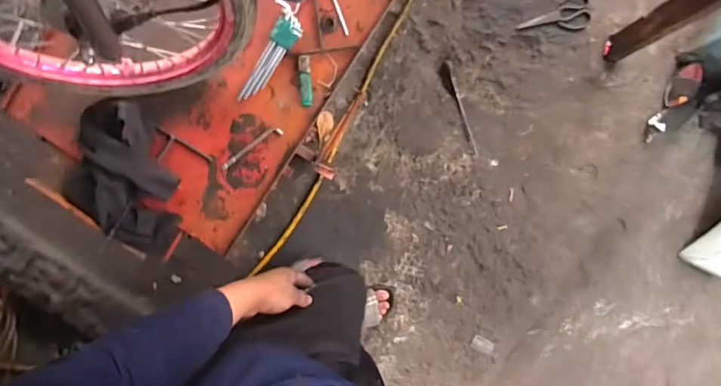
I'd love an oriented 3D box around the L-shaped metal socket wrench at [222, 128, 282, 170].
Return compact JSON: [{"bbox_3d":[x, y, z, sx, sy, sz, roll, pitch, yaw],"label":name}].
[{"bbox_3d":[-0.243,-0.100,0.994,0.157,0.009,0.022,-31,92,4],"label":"L-shaped metal socket wrench"}]

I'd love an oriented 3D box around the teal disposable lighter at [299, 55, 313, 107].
[{"bbox_3d":[-0.120,-0.242,0.973,0.029,0.014,0.107,-4,93,3],"label":"teal disposable lighter"}]

